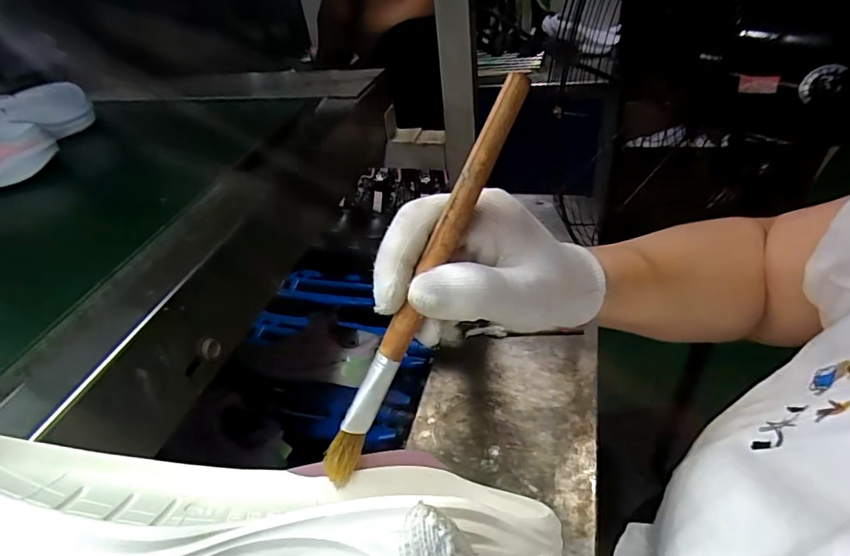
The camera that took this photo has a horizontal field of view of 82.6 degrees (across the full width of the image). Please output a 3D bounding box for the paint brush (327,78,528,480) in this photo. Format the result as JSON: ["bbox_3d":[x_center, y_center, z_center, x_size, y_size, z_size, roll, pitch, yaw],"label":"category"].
[{"bbox_3d":[-0.003,0.007,0.206,0.009,0.189,0.010,34,14,38],"label":"paint brush"}]

